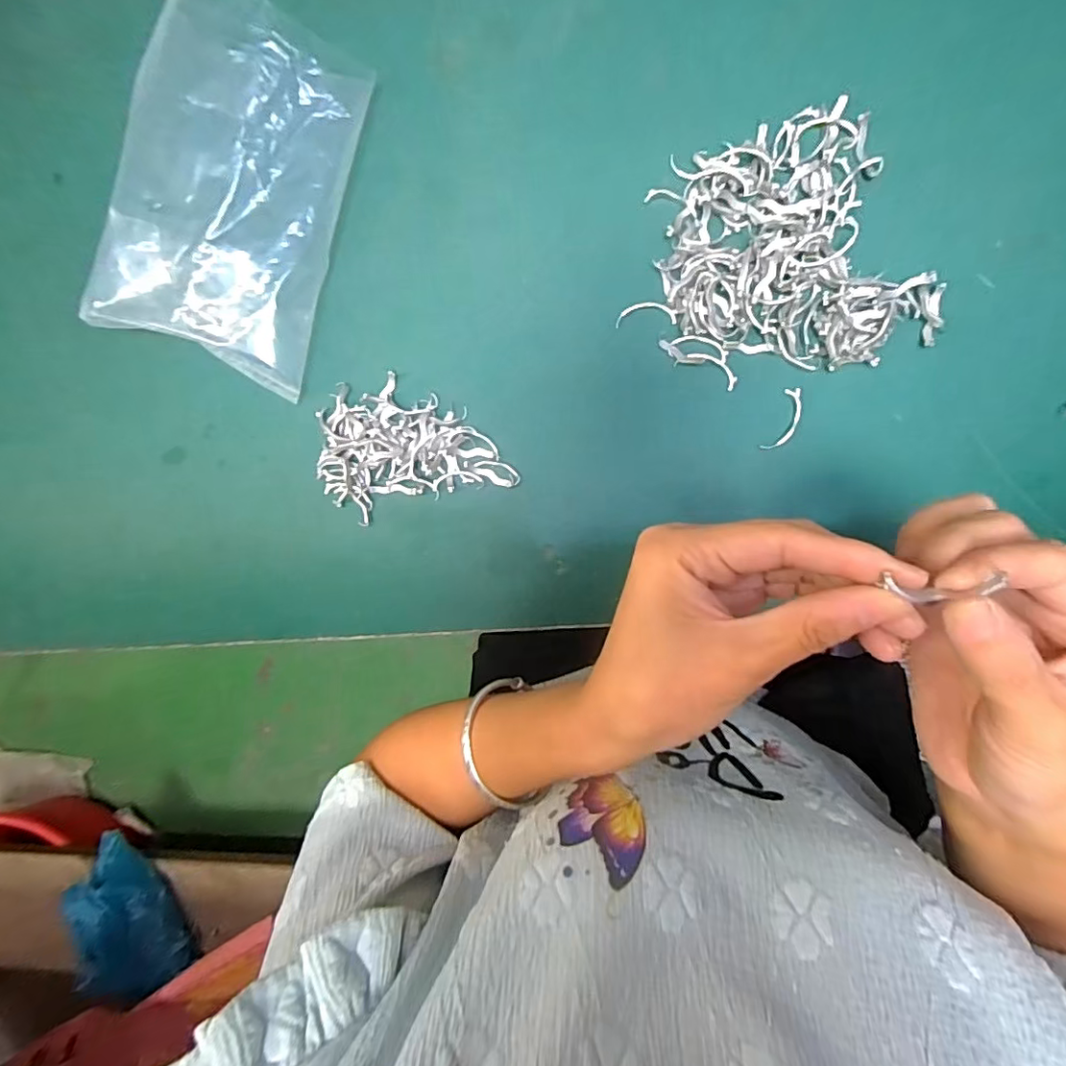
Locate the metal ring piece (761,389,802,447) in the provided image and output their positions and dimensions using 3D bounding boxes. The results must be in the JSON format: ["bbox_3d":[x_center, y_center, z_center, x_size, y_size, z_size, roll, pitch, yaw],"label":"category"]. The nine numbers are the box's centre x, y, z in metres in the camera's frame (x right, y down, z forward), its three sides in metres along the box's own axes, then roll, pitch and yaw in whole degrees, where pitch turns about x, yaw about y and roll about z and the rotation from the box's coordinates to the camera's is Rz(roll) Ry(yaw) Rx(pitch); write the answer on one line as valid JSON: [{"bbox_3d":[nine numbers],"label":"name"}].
[{"bbox_3d":[0.143,-0.064,0.310,0.014,0.004,0.037,22,97,6],"label":"metal ring piece"}]

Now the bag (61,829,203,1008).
[{"bbox_3d":[-0.697,0.653,0.933,0.102,0.125,0.256,-32,91,10],"label":"bag"}]

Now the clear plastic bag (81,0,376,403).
[{"bbox_3d":[-0.188,-0.198,0.325,0.139,0.055,0.192,18,97,7],"label":"clear plastic bag"}]

